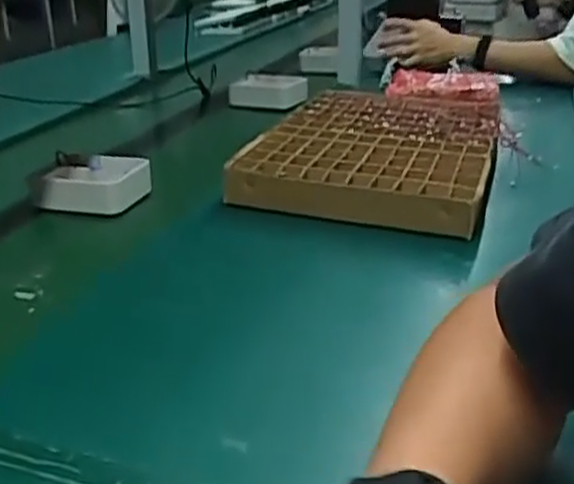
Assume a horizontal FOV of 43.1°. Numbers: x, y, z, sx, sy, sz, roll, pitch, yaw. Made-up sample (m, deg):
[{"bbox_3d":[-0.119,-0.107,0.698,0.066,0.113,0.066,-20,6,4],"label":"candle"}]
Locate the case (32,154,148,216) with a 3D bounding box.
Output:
[{"bbox_3d":[-0.245,-0.071,0.909,0.138,0.053,0.087,5,22,14],"label":"case"}]

